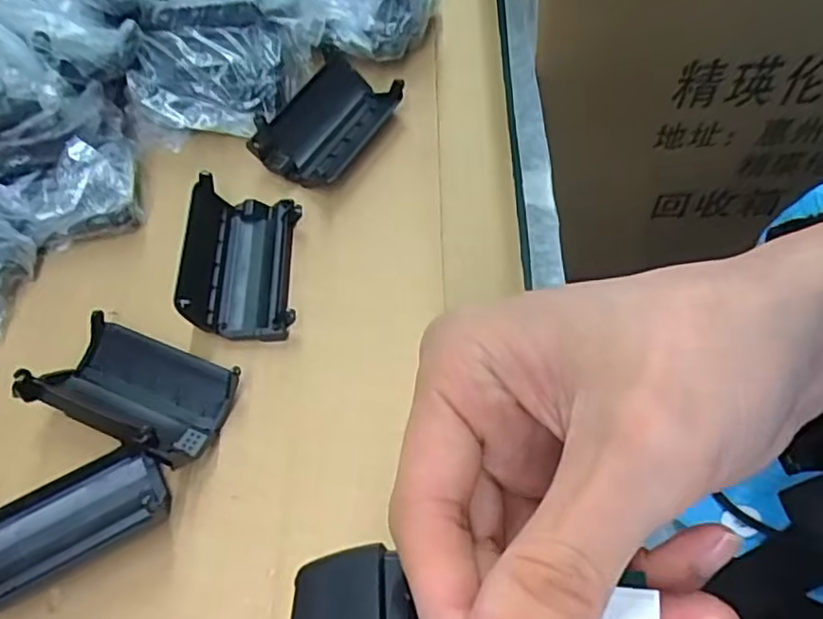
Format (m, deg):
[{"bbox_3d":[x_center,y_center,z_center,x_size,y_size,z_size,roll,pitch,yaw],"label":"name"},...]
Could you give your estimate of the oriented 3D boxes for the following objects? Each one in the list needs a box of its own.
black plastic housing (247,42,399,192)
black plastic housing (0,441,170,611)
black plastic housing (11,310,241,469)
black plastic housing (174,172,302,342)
[{"bbox_3d":[-0.042,-0.093,0.333,0.044,0.024,0.071,28,65,20],"label":"black plastic housing"},{"bbox_3d":[-0.129,0.078,0.241,0.079,0.012,0.038,-31,61,-13],"label":"black plastic housing"},{"bbox_3d":[-0.107,0.030,0.261,0.071,0.026,0.044,17,62,15],"label":"black plastic housing"},{"bbox_3d":[-0.076,-0.023,0.294,0.047,0.023,0.070,-2,60,0],"label":"black plastic housing"}]

